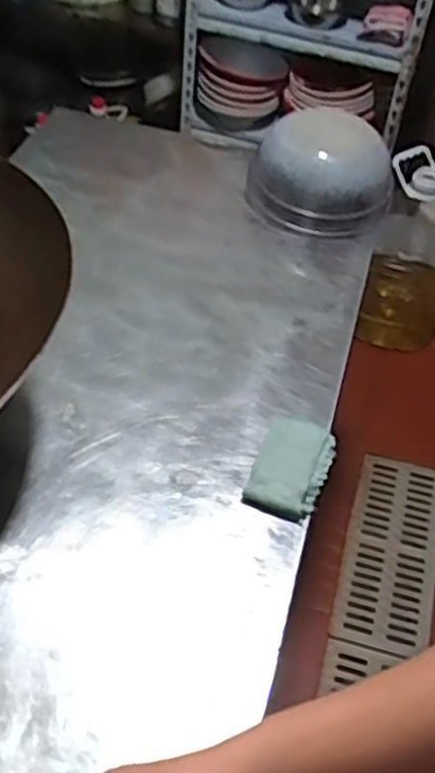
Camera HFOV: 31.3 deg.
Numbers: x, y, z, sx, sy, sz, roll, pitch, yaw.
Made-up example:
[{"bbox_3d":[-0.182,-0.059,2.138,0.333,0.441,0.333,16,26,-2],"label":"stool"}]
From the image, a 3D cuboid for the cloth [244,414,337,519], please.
[{"bbox_3d":[0.082,0.083,0.844,0.075,0.036,0.117,19,48,12],"label":"cloth"}]

